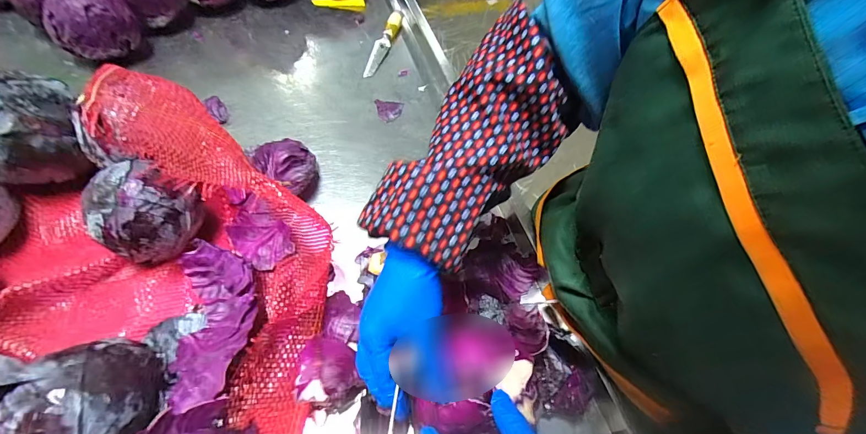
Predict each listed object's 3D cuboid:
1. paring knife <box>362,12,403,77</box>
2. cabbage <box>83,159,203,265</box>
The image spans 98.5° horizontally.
[{"bbox_3d":[-0.097,-0.343,0.731,0.027,0.033,0.191,15,55,5],"label":"paring knife"},{"bbox_3d":[-0.322,0.003,0.418,0.093,0.103,0.087,3,55,-4],"label":"cabbage"}]

